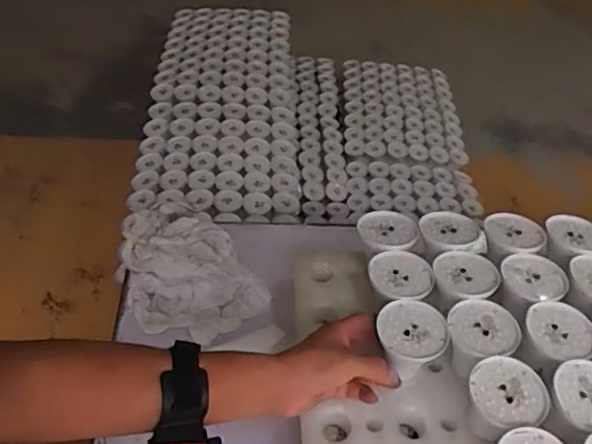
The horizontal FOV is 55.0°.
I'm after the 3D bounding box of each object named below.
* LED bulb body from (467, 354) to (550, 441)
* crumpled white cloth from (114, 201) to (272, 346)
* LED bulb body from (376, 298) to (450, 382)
[{"bbox_3d":[0.182,0.164,0.506,0.065,0.057,0.062,2,45,-2],"label":"LED bulb body"},{"bbox_3d":[-0.154,0.065,0.764,0.155,0.064,0.211,-31,56,-31],"label":"crumpled white cloth"},{"bbox_3d":[0.106,0.117,0.543,0.063,0.059,0.065,13,46,9],"label":"LED bulb body"}]

